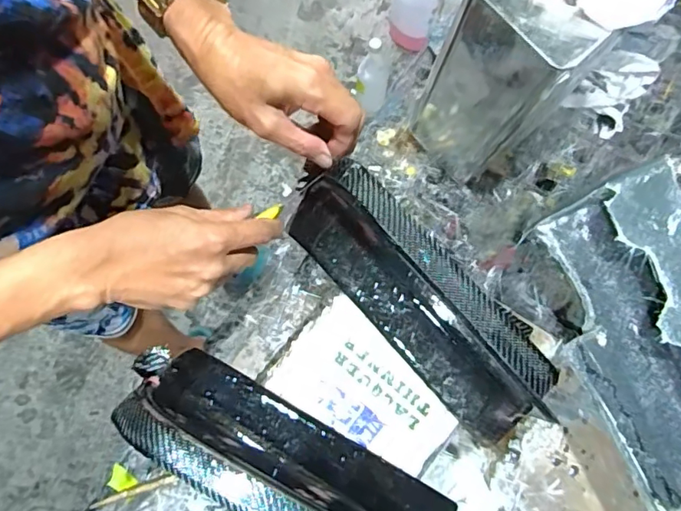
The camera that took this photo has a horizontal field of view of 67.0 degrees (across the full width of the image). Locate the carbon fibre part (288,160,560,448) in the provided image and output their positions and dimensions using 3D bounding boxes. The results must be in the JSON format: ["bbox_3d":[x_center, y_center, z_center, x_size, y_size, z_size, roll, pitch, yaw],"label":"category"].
[{"bbox_3d":[0.068,0.027,0.419,0.094,0.069,0.260,-41,82,-10],"label":"carbon fibre part"}]

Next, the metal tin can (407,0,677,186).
[{"bbox_3d":[0.185,-0.182,0.511,0.169,0.246,0.119,-32,75,-9],"label":"metal tin can"}]

